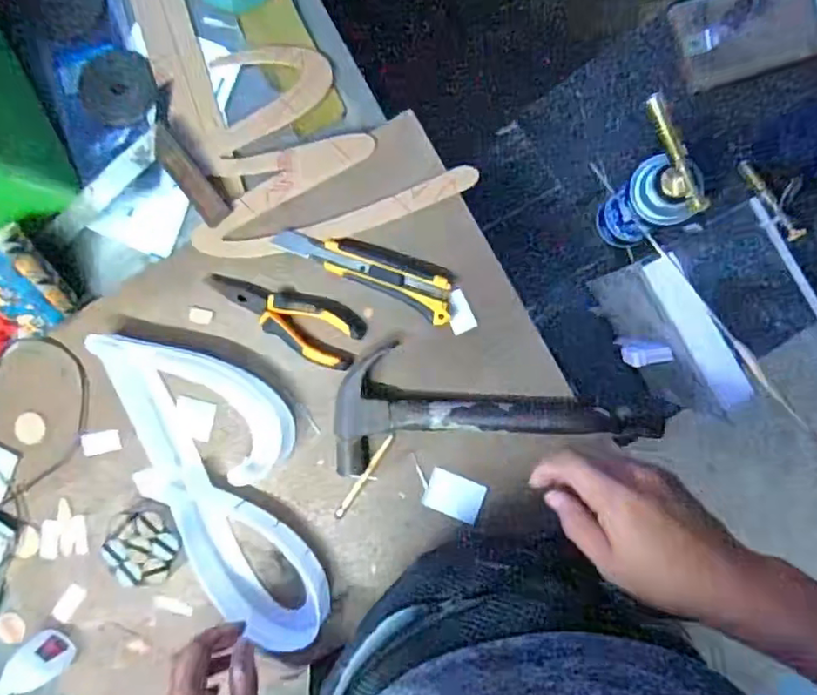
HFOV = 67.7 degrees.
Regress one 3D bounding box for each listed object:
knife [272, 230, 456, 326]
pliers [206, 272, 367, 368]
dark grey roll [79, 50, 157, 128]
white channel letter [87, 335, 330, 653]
[{"bbox_3d":[-0.040,-0.077,0.577,0.177,0.018,0.047,22,95,4],"label":"knife"},{"bbox_3d":[-0.122,-0.030,0.588,0.157,0.016,0.057,21,94,5],"label":"pliers"},{"bbox_3d":[-0.295,-0.261,0.617,0.070,0.014,0.078,-1,92,6],"label":"dark grey roll"},{"bbox_3d":[-0.173,0.123,0.578,0.138,0.045,0.330,-28,88,7],"label":"white channel letter"}]

